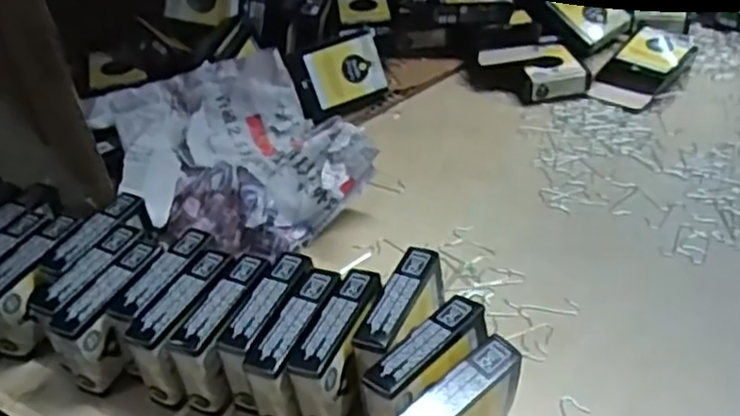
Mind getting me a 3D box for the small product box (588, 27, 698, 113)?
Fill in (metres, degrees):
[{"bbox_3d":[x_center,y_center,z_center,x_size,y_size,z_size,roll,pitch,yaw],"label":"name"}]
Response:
[{"bbox_3d":[0.239,-0.123,0.634,0.052,0.024,0.108,28,50,33],"label":"small product box"}]

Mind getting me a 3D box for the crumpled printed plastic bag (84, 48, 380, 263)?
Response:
[{"bbox_3d":[-0.102,-0.037,0.538,0.157,0.069,0.177,-23,43,-20],"label":"crumpled printed plastic bag"}]

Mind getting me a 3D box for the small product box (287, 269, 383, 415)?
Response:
[{"bbox_3d":[-0.014,0.078,0.395,0.022,0.056,0.076,14,44,21],"label":"small product box"}]

